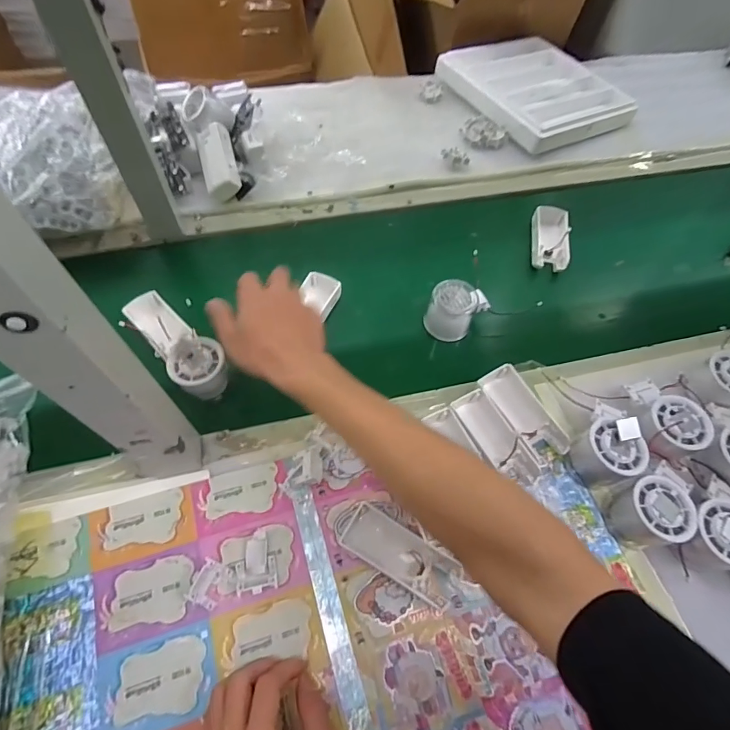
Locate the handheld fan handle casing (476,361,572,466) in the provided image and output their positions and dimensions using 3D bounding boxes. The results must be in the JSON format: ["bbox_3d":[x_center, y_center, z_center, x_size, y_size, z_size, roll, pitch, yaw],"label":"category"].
[{"bbox_3d":[0.170,0.053,0.477,0.047,0.030,0.110,-22,64,-15],"label":"handheld fan handle casing"}]

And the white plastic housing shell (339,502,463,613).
[{"bbox_3d":[0.035,0.176,0.413,0.111,0.019,0.051,29,63,13],"label":"white plastic housing shell"}]

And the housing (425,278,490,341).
[{"bbox_3d":[0.115,-0.067,0.555,0.067,0.058,0.055,21,61,8],"label":"housing"}]

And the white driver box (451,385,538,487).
[{"bbox_3d":[0.138,0.077,0.462,0.034,0.030,0.105,-28,66,-18],"label":"white driver box"}]

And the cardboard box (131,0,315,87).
[{"bbox_3d":[-0.411,-1.002,1.211,0.411,0.233,0.416,-15,62,-12],"label":"cardboard box"}]

